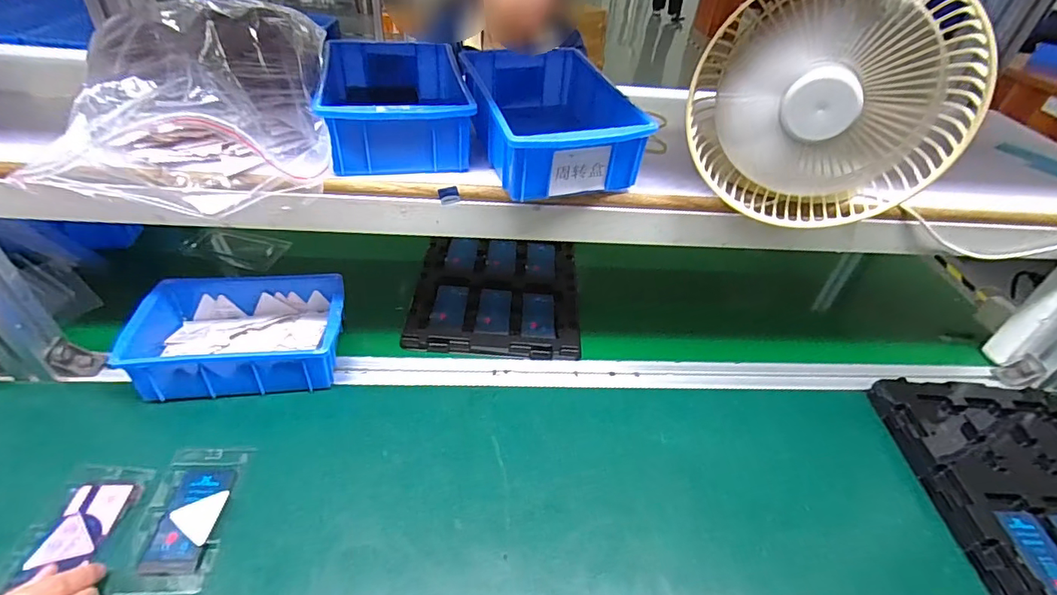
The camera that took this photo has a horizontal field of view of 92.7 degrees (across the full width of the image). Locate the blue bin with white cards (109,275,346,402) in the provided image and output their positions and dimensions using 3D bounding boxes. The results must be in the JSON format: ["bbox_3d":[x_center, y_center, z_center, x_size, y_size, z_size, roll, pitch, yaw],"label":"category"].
[{"bbox_3d":[-0.312,0.038,0.564,0.205,0.064,0.145,-2,41,-10],"label":"blue bin with white cards"}]

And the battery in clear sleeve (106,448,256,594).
[{"bbox_3d":[-0.296,0.187,0.439,0.069,0.010,0.129,1,41,-6],"label":"battery in clear sleeve"}]

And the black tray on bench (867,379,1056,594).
[{"bbox_3d":[0.522,0.206,0.513,0.221,0.039,0.283,4,40,-4],"label":"black tray on bench"}]

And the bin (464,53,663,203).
[{"bbox_3d":[0.018,-0.174,0.495,0.133,0.068,0.205,-6,42,-15],"label":"bin"}]

